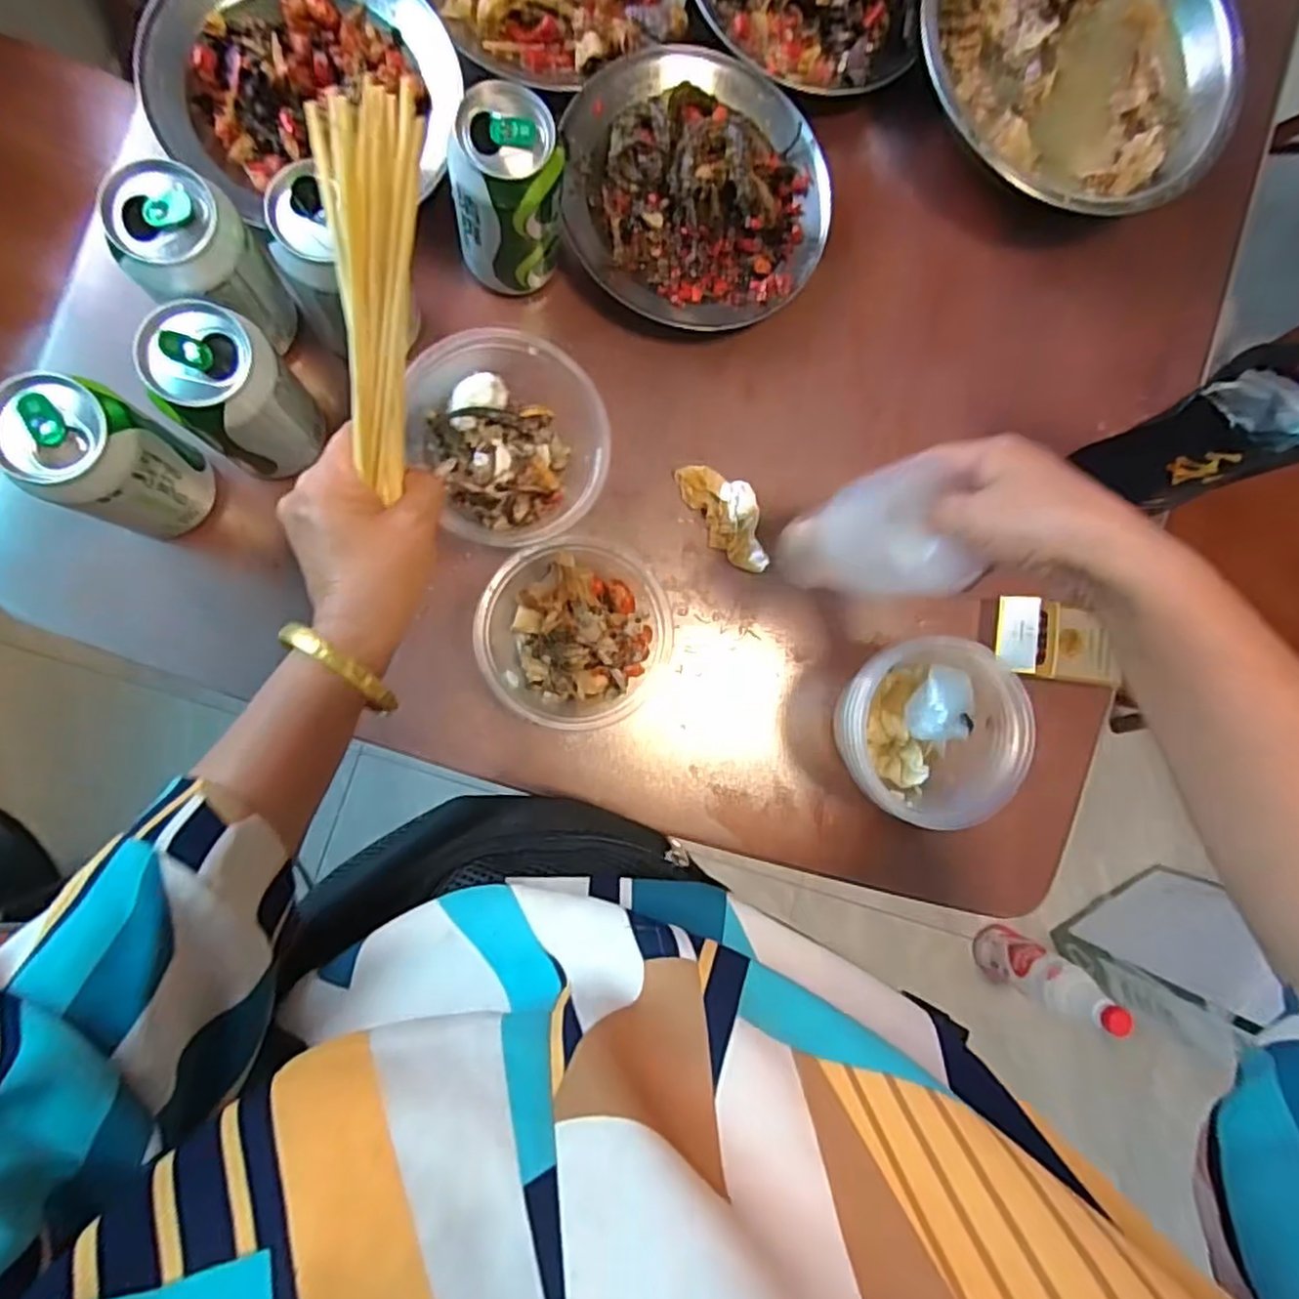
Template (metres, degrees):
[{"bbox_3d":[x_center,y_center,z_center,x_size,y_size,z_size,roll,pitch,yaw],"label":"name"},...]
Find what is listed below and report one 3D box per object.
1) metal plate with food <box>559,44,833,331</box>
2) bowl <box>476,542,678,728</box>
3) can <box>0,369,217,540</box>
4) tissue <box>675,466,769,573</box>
[{"bbox_3d":[0.033,-0.321,0.492,0.179,0.042,0.174,-2,88,-9],"label":"metal plate with food"},{"bbox_3d":[-0.044,-0.011,0.466,0.127,0.066,0.118,0,88,-9],"label":"bowl"},{"bbox_3d":[-0.296,-0.102,0.389,0.058,0.103,0.061,0,88,-9],"label":"can"},{"bbox_3d":[0.058,-0.096,0.503,0.043,0.018,0.087,-30,93,-9],"label":"tissue"}]

